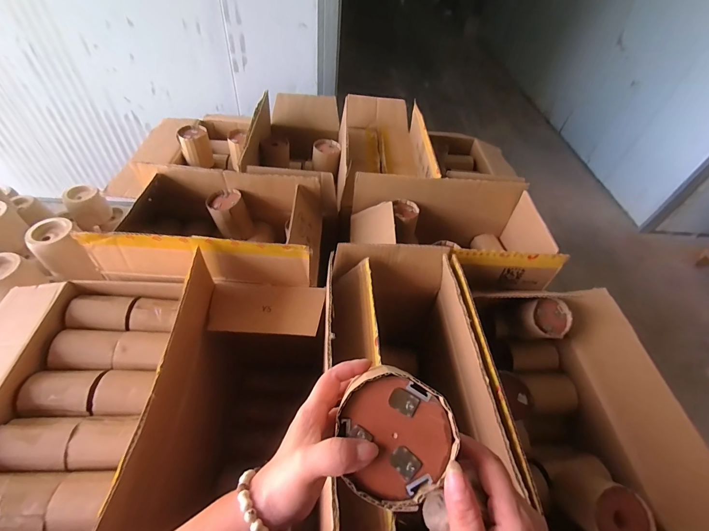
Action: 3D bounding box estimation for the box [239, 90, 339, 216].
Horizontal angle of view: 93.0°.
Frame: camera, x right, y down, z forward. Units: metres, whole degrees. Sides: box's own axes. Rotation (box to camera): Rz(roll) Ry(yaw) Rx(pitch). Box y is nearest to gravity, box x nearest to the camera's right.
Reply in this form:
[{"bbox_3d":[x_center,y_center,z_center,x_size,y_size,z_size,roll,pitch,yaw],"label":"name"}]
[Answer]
[{"bbox_3d":[-0.180,-0.358,1.085,0.251,0.246,0.552,2,49,-5],"label":"box"}]

